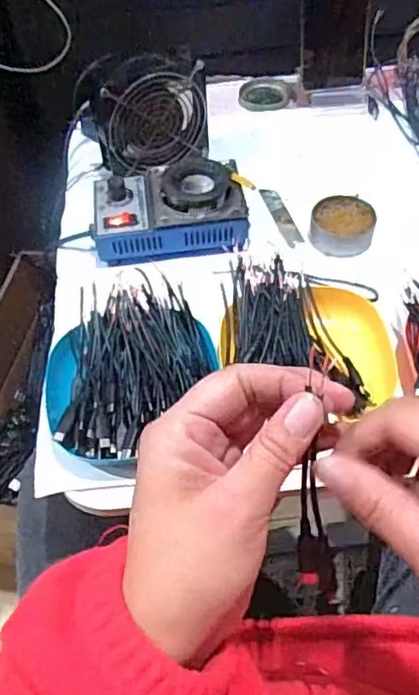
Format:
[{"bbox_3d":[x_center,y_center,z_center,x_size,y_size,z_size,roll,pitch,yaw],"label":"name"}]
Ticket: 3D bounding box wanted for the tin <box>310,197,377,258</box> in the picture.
[{"bbox_3d":[0.135,-0.124,0.597,0.062,0.024,0.061,-2,54,2],"label":"tin"}]

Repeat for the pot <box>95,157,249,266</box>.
[{"bbox_3d":[-0.039,-0.136,0.593,0.149,0.059,0.099,-6,54,-1],"label":"pot"}]

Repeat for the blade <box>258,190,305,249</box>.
[{"bbox_3d":[0.076,-0.140,0.628,0.021,0.004,0.089,-12,53,-12],"label":"blade"}]

